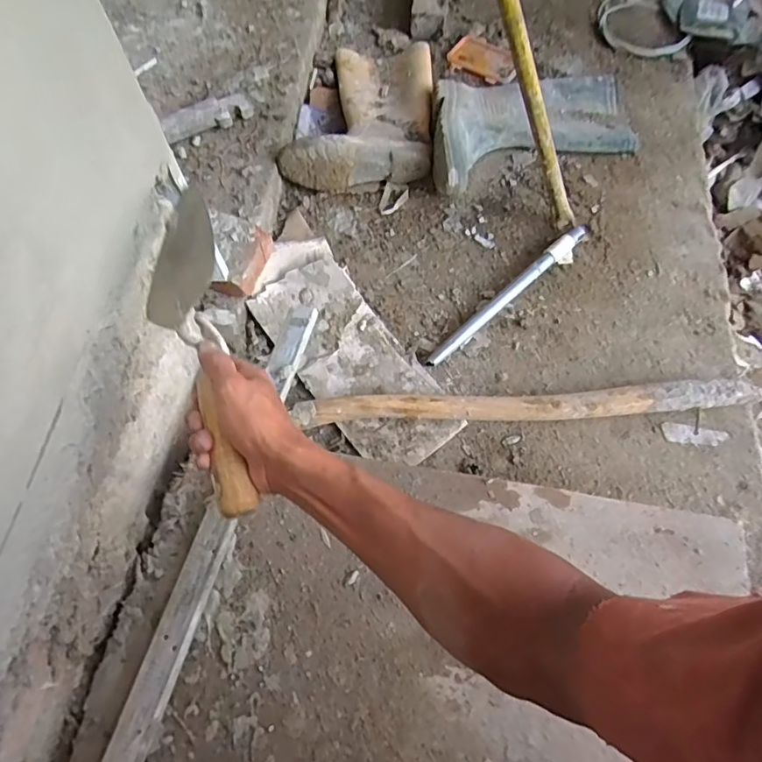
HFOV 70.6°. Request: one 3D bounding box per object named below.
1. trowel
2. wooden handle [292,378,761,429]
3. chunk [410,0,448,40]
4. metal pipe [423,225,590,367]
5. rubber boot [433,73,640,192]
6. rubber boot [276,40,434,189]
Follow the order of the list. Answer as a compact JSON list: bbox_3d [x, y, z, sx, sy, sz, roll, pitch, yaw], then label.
[{"bbox_3d":[-0.167,-0.036,0.481,0.077,0.043,0.316,-17,72,-5],"label":"trowel"},{"bbox_3d":[0.191,0.036,0.735,0.617,0.045,0.041,-3,65,2],"label":"wooden handle"},{"bbox_3d":[0.108,-0.812,1.141,0.071,0.051,0.208,6,65,6],"label":"chunk"},{"bbox_3d":[0.200,-0.137,0.830,0.347,0.026,0.037,-37,68,-14],"label":"metal pipe"},{"bbox_3d":[0.262,-0.472,0.948,0.398,0.086,0.227,-18,65,-5],"label":"rubber boot"},{"bbox_3d":[-0.031,-0.521,0.991,0.248,0.090,0.383,2,65,4],"label":"rubber boot"}]

